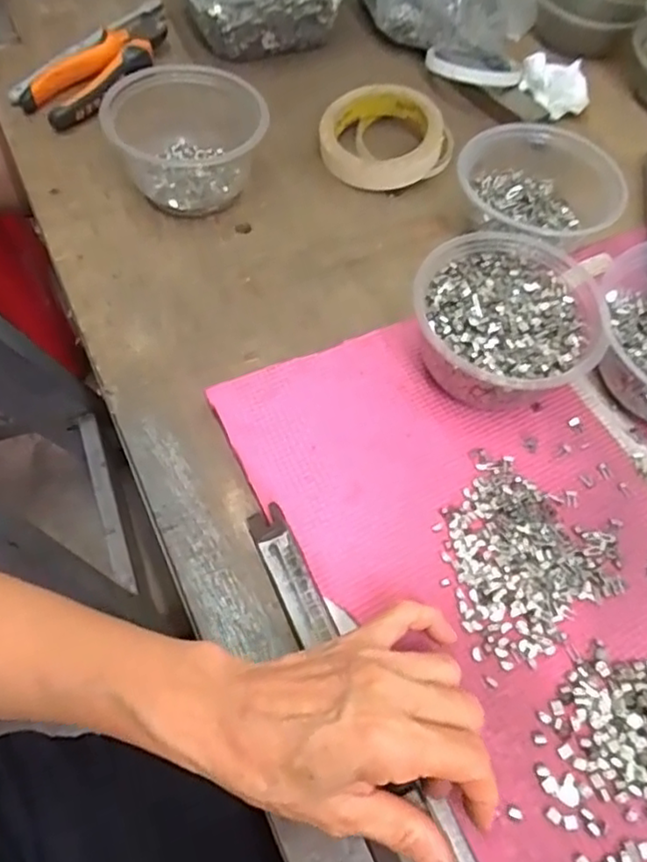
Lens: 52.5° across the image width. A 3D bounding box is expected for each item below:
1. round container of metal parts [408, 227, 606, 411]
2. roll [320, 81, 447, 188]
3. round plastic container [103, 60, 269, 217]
[{"bbox_3d":[0.114,-0.068,0.418,0.109,0.056,0.116,2,61,-3],"label":"round container of metal parts"},{"bbox_3d":[0.049,-0.243,0.543,0.094,0.027,0.102,2,61,-3],"label":"roll"},{"bbox_3d":[-0.100,-0.220,0.499,0.107,0.065,0.118,-29,66,-18],"label":"round plastic container"}]

